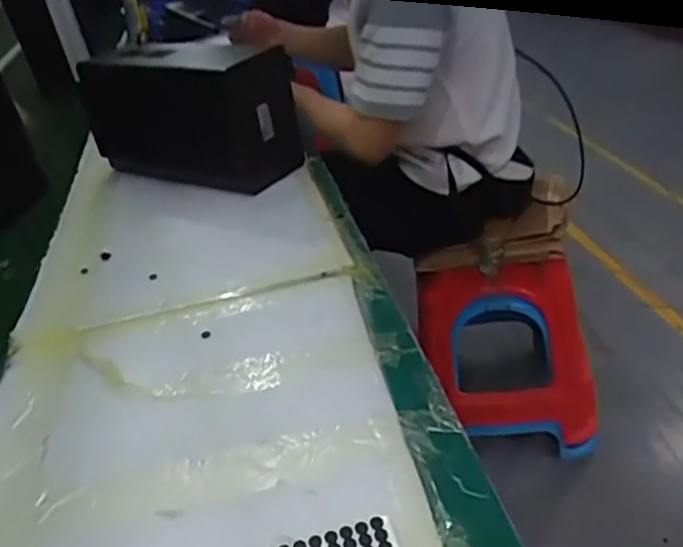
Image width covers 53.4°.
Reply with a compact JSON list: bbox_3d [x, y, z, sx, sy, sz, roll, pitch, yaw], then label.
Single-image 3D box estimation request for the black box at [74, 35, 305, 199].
[{"bbox_3d":[-0.236,-0.263,1.119,0.352,0.198,0.171,15,37,32],"label":"black box"}]

